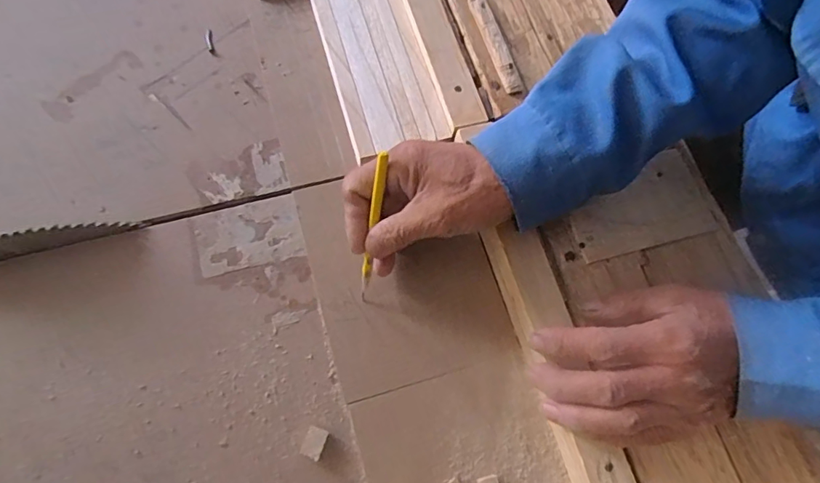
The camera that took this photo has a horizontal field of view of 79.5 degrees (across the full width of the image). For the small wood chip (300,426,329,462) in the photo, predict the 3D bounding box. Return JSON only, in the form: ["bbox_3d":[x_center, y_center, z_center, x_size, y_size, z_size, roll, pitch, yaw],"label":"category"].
[{"bbox_3d":[-0.068,0.144,0.353,0.015,0.010,0.019,18,69,1],"label":"small wood chip"}]

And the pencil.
[{"bbox_3d":[-0.027,-0.006,0.355,0.006,0.123,0.007,11,31,2],"label":"pencil"}]

